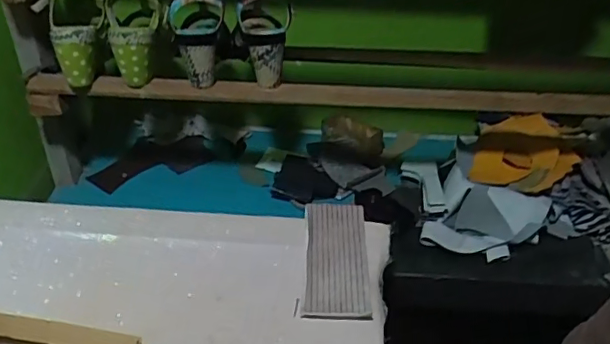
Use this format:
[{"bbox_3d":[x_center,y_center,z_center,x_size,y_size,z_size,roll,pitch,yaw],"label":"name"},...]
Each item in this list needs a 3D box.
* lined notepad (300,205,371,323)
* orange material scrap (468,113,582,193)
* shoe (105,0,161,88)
[{"bbox_3d":[0.041,0.107,0.727,0.080,0.013,0.178,4,42,-1],"label":"lined notepad"},{"bbox_3d":[0.385,-0.030,1.006,0.158,0.035,0.165,20,59,18],"label":"orange material scrap"},{"bbox_3d":[-0.251,-0.204,0.852,0.078,0.128,0.082,-6,36,-10],"label":"shoe"}]

